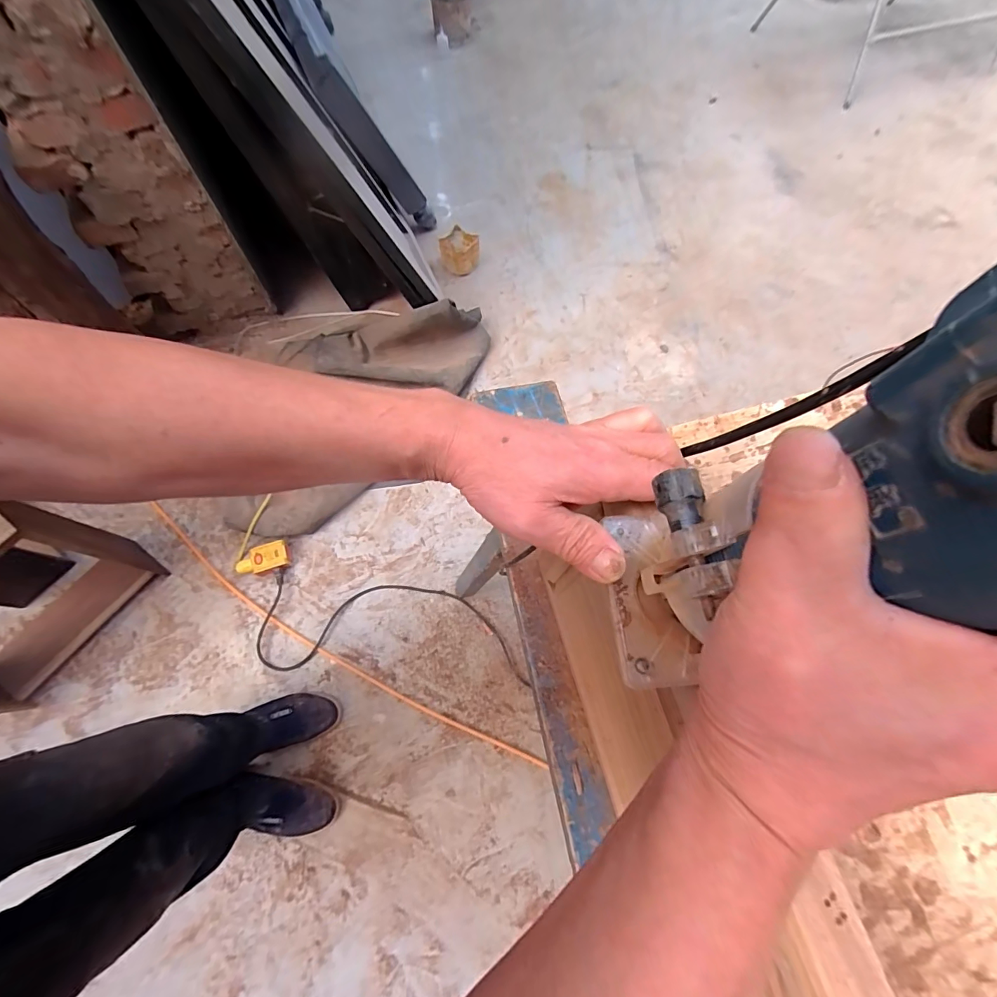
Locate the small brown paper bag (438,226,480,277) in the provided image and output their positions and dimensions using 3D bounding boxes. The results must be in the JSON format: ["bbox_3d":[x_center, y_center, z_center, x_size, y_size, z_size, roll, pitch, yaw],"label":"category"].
[{"bbox_3d":[-0.131,-0.828,1.435,0.131,0.111,0.104,-8,70,-5],"label":"small brown paper bag"}]

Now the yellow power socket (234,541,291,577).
[{"bbox_3d":[-0.585,0.154,1.056,0.129,0.041,0.066,-15,71,-9],"label":"yellow power socket"}]

